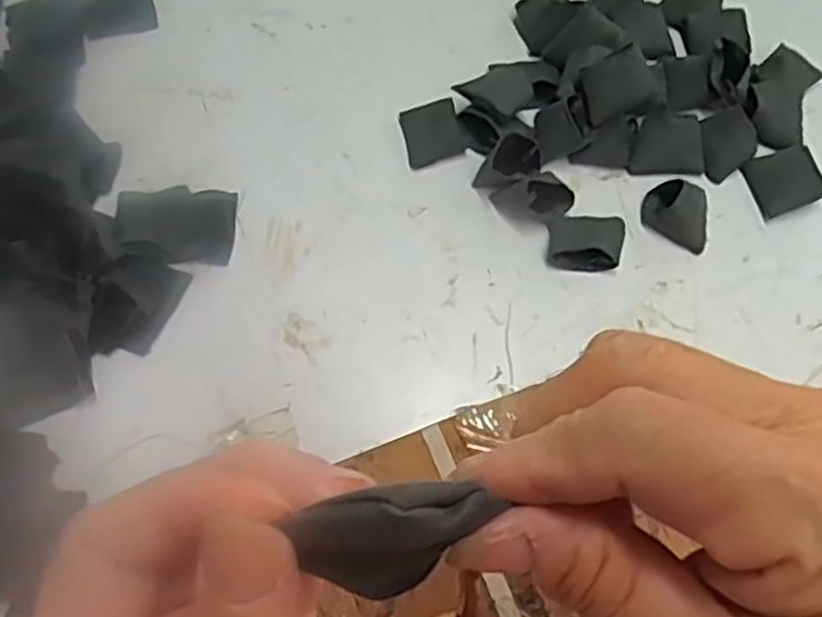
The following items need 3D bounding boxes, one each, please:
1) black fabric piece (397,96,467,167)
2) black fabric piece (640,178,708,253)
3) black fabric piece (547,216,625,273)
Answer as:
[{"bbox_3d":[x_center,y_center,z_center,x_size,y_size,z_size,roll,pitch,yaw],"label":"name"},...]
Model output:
[{"bbox_3d":[0.013,-0.111,0.476,0.035,0.011,0.041,-15,64,-6],"label":"black fabric piece"},{"bbox_3d":[0.154,-0.057,0.436,0.035,0.026,0.037,9,64,6],"label":"black fabric piece"},{"bbox_3d":[0.101,-0.039,0.437,0.042,0.015,0.036,5,64,4],"label":"black fabric piece"}]

